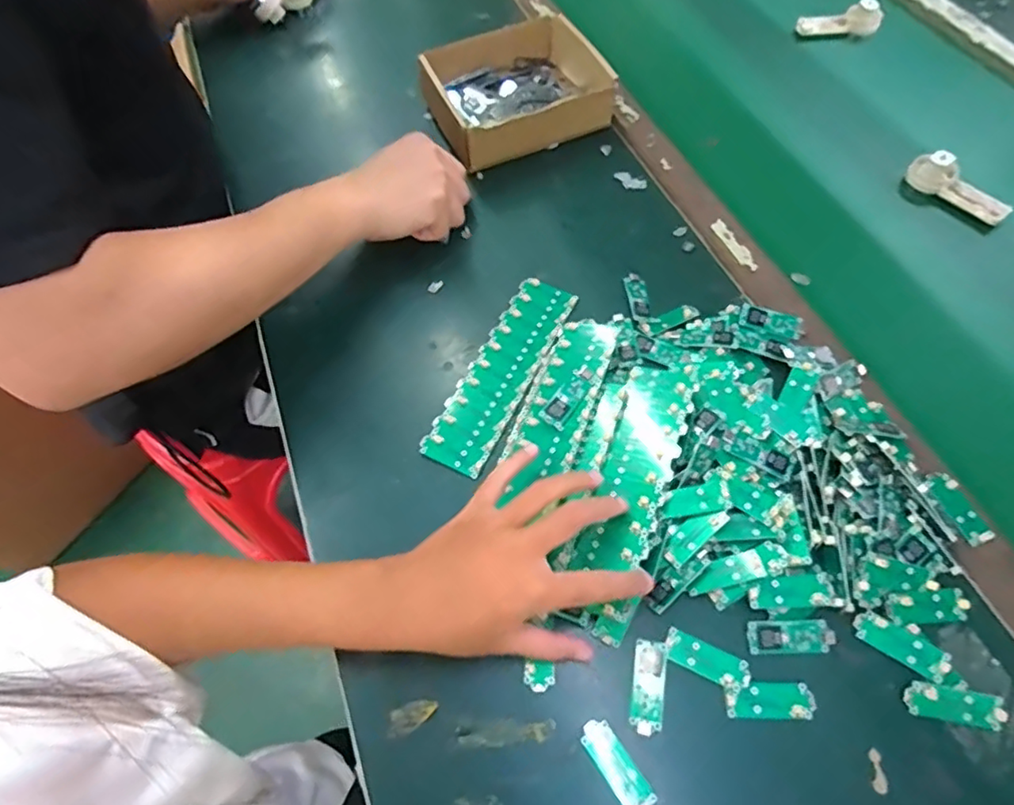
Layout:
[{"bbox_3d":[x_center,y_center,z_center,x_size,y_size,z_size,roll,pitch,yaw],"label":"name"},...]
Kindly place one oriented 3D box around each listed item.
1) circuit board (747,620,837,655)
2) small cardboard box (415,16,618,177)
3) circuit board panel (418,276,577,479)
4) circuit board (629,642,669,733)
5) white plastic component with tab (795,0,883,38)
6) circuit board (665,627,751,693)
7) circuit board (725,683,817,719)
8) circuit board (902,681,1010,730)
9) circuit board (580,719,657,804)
[{"bbox_3d":[0.178,0.147,0.361,0.052,0.006,0.018,-2,61,1],"label":"circuit board"},{"bbox_3d":[0.009,-0.330,0.611,0.181,0.054,0.151,-25,63,-11],"label":"small cardboard box"},{"bbox_3d":[-0.003,-0.028,0.471,0.052,0.005,0.187,24,64,15],"label":"circuit board panel"},{"bbox_3d":[0.087,0.174,0.353,0.019,0.004,0.051,11,62,8],"label":"circuit board"},{"bbox_3d":[0.392,-0.452,0.678,0.090,0.031,0.022,2,61,3],"label":"white plastic component with tab"},{"bbox_3d":[0.124,0.160,0.358,0.051,0.004,0.020,23,64,14],"label":"circuit board"},{"bbox_3d":[0.158,0.179,0.346,0.052,0.004,0.018,-1,61,1],"label":"circuit board"},{"bbox_3d":[0.264,0.178,0.340,0.052,0.004,0.018,7,82,8],"label":"circuit board"},{"bbox_3d":[0.063,0.210,0.332,0.019,0.004,0.051,-32,64,-15],"label":"circuit board"}]

